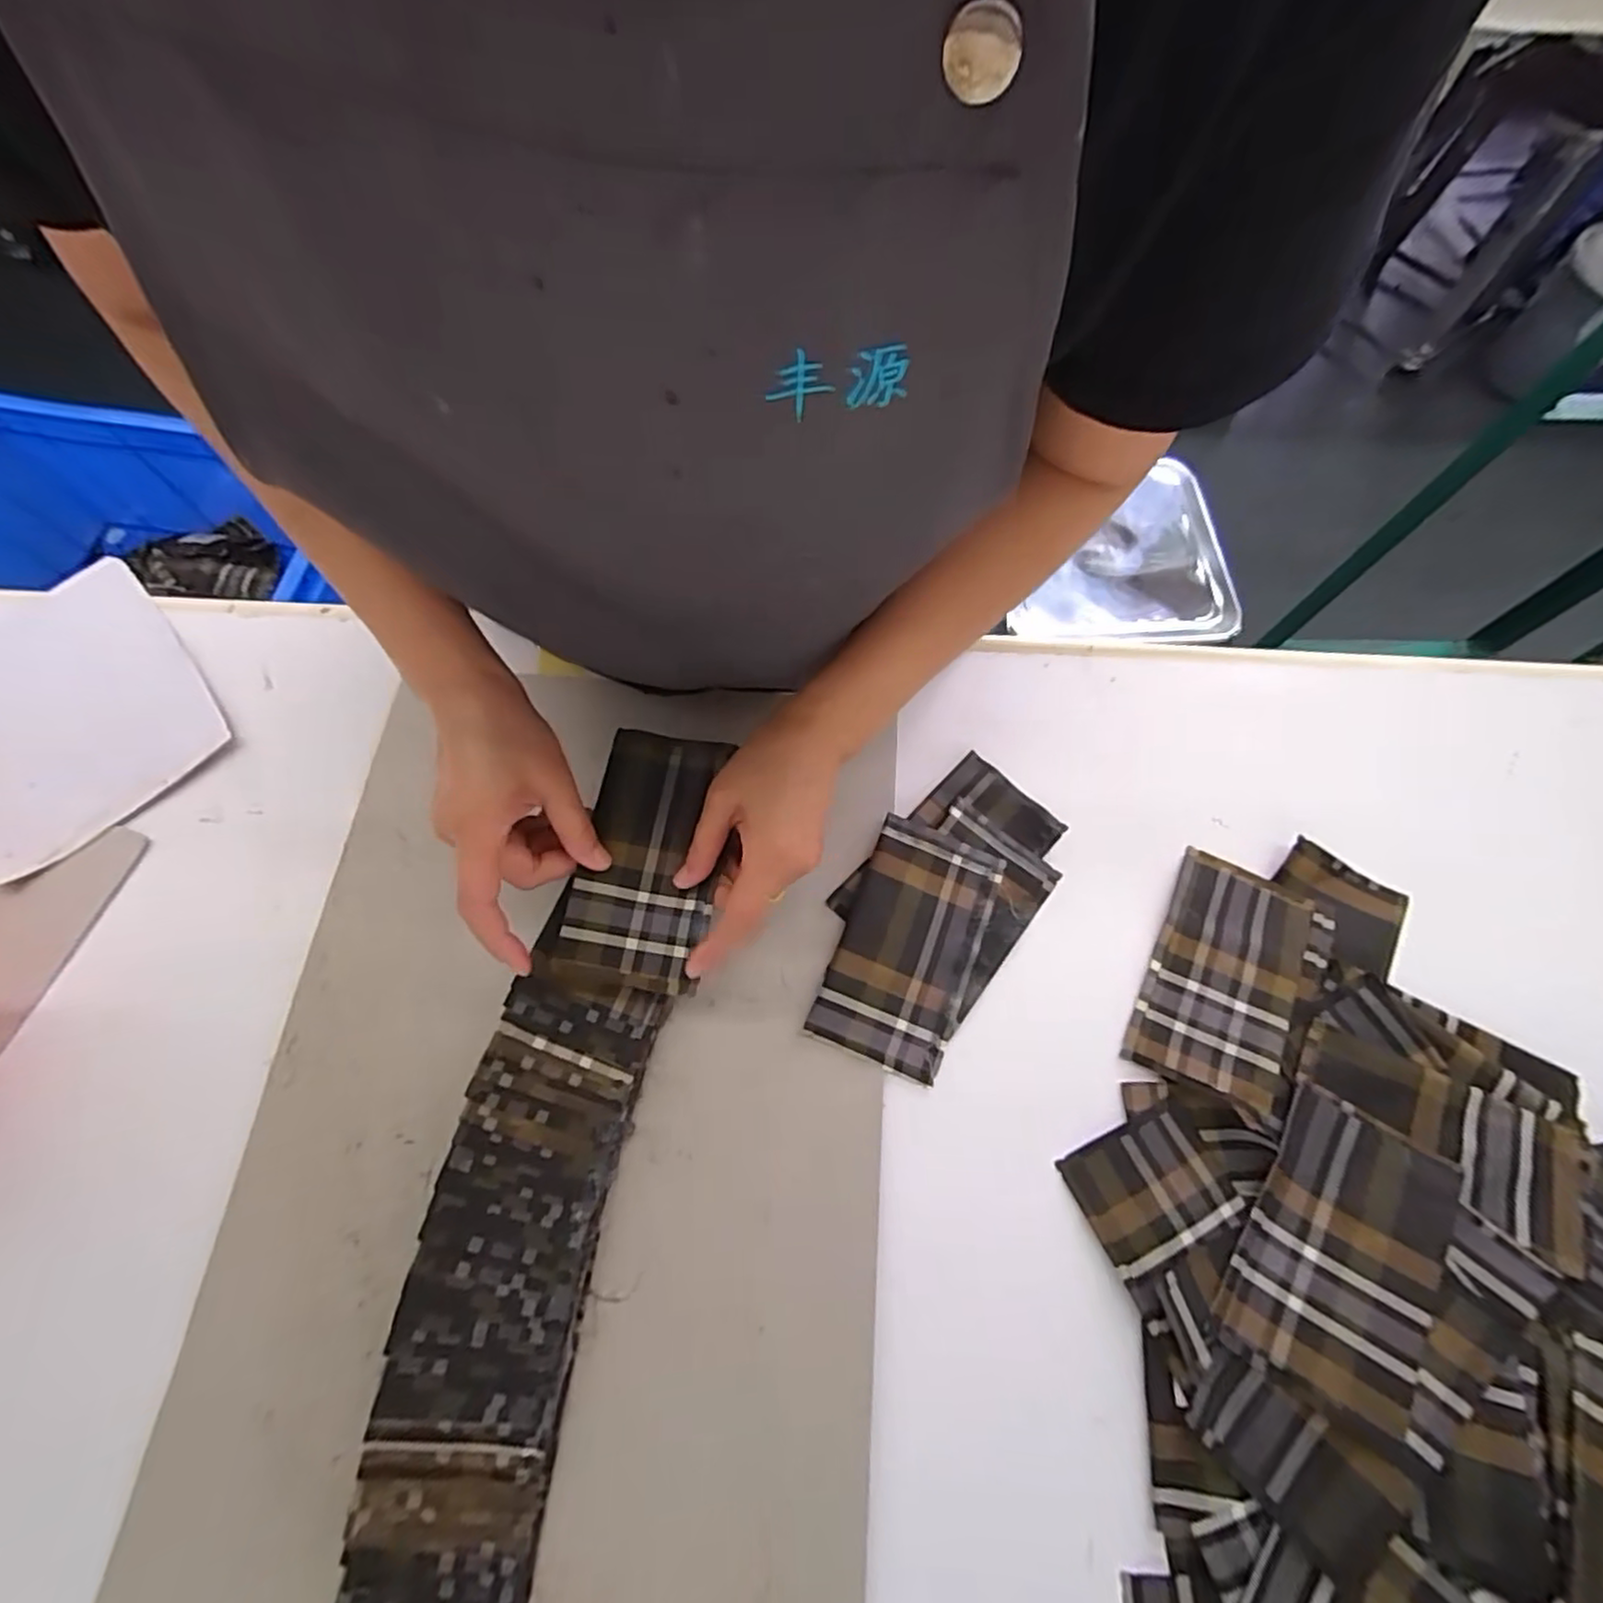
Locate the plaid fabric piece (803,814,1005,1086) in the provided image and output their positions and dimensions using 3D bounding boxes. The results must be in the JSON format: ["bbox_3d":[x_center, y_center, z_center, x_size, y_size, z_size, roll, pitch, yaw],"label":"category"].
[{"bbox_3d":[0.068,0.089,0.432,0.083,0.010,0.148,22,71,7],"label":"plaid fabric piece"}]

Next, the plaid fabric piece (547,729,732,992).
[{"bbox_3d":[-0.092,0.031,0.403,0.077,0.018,0.150,7,75,2],"label":"plaid fabric piece"}]

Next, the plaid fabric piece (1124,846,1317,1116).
[{"bbox_3d":[0.267,0.108,0.429,0.085,0.016,0.146,25,71,8],"label":"plaid fabric piece"}]

